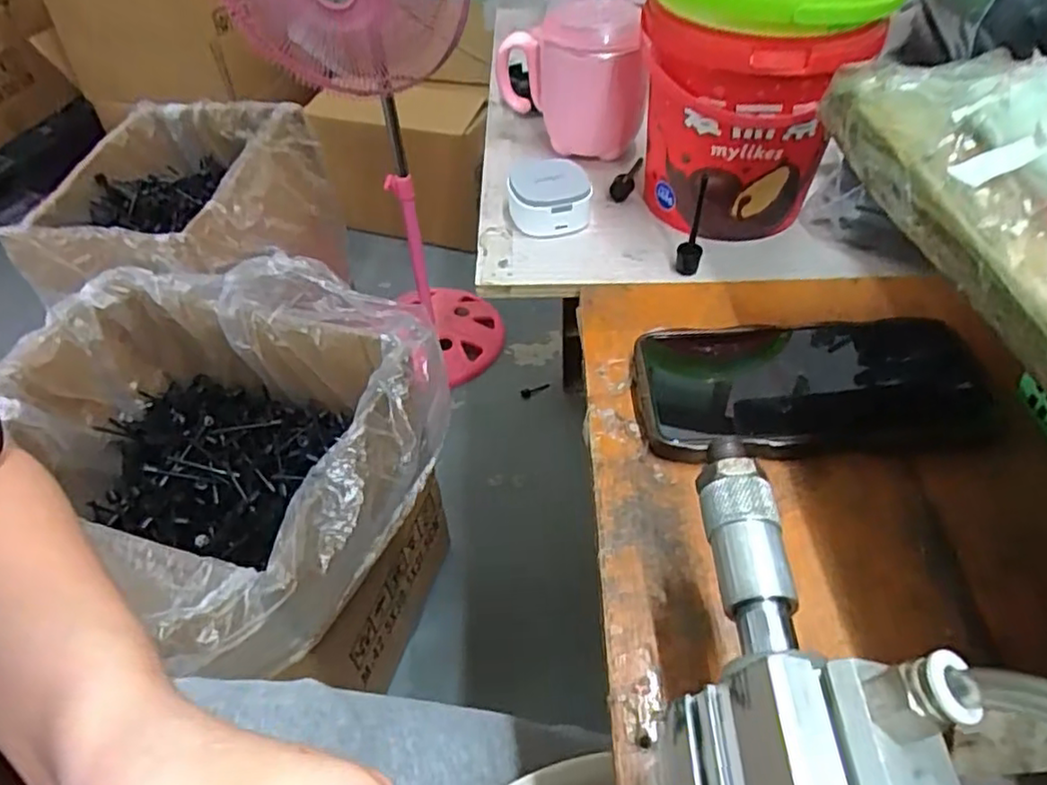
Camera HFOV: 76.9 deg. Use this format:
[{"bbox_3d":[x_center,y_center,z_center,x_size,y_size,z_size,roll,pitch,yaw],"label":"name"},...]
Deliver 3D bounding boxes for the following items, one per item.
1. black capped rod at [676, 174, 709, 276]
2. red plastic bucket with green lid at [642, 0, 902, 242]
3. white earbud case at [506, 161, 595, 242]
[{"bbox_3d":[0.101,-0.099,0.393,0.014,0.060,0.016,11,49,12],"label":"black capped rod"},{"bbox_3d":[0.136,-0.187,0.403,0.127,0.148,0.116,7,48,9],"label":"red plastic bucket with green lid"},{"bbox_3d":[0.016,-0.135,0.449,0.053,0.029,0.060,-7,48,-4],"label":"white earbud case"}]

